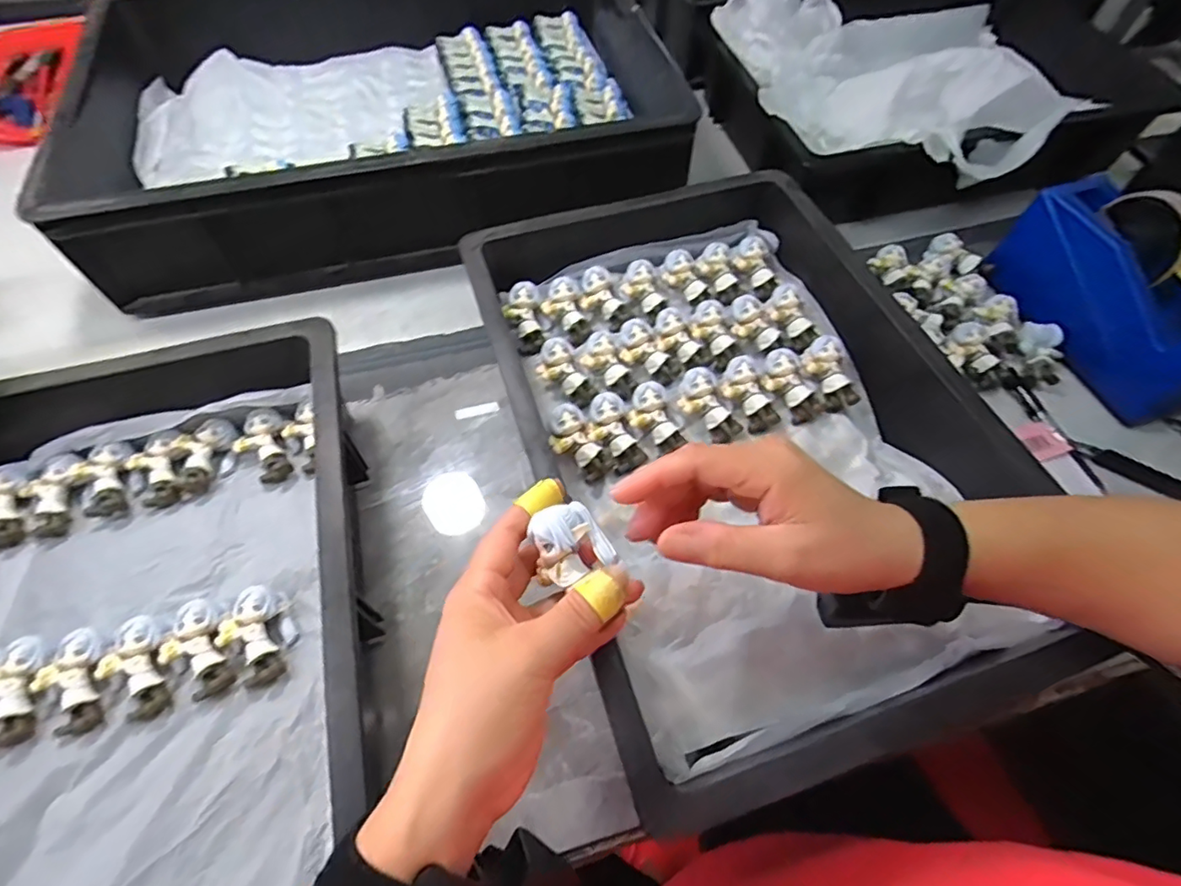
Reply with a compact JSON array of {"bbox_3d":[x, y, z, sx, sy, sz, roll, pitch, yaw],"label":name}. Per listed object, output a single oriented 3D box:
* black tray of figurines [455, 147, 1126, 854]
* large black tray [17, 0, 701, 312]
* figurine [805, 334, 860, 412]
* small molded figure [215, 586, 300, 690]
[{"bbox_3d":[0.103,-0.029,0.428,0.304,0.096,0.468,-16,61,-10],"label":"black tray of figurines"},{"bbox_3d":[-0.229,-0.368,0.619,0.581,0.108,0.411,-12,60,-8],"label":"large black tray"},{"bbox_3d":[0.200,-0.060,0.471,0.028,0.027,0.064,-15,79,-6],"label":"figurine"},{"bbox_3d":[-0.226,0.132,0.382,0.041,0.024,0.058,-32,65,-18],"label":"small molded figure"}]

